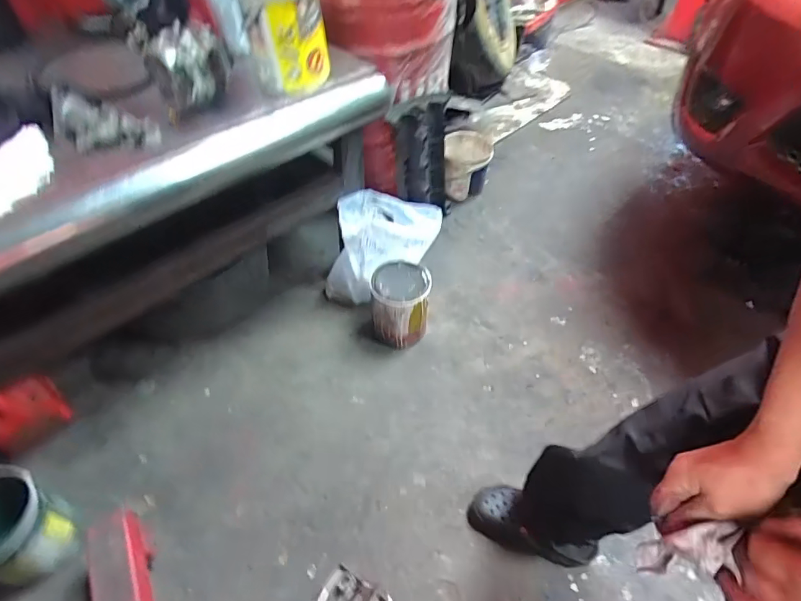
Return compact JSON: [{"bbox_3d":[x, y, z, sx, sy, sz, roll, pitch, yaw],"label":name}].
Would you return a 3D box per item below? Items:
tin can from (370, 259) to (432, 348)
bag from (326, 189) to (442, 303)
[{"bbox_3d":[-0.001,0.009,1.333,0.166,0.196,0.181,4,51,1],"label":"tin can"},{"bbox_3d":[-0.061,-0.150,1.364,0.332,0.345,0.097,-3,51,-5],"label":"bag"}]

